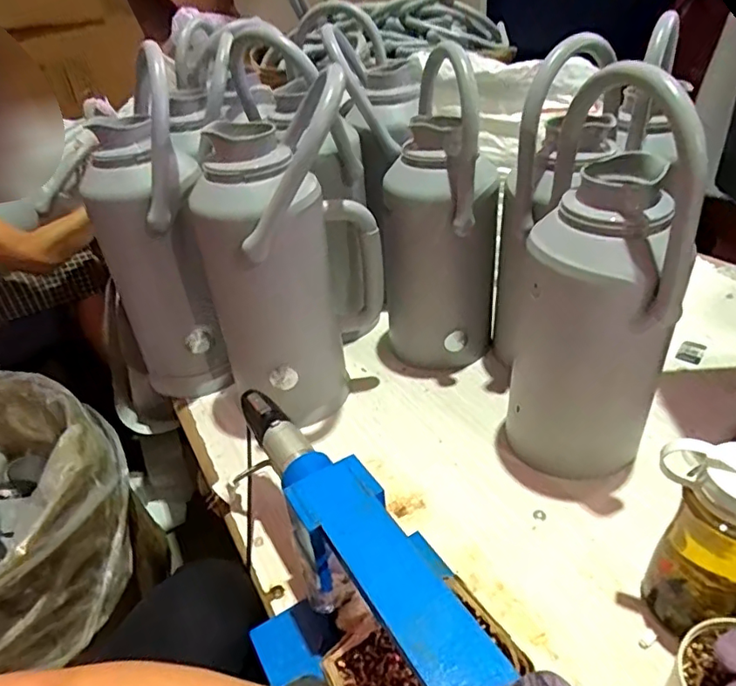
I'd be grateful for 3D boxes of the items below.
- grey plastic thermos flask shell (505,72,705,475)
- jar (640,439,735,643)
[{"bbox_3d":[0.245,-0.050,0.578,0.140,0.439,0.137,9,38,22],"label":"grey plastic thermos flask shell"},{"bbox_3d":[0.286,0.174,0.454,0.087,0.182,0.083,-5,35,3],"label":"jar"}]

